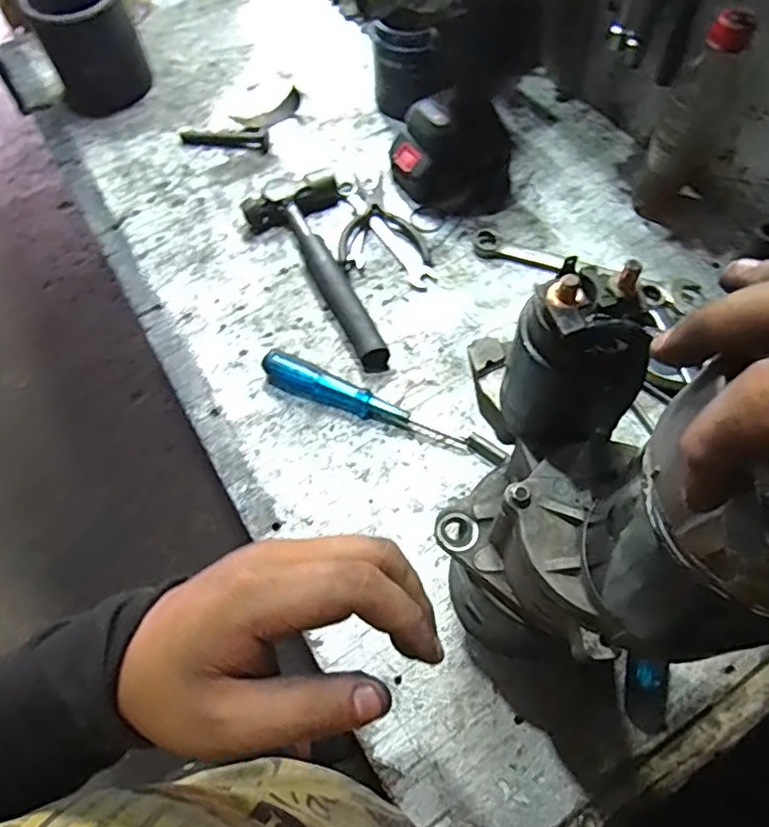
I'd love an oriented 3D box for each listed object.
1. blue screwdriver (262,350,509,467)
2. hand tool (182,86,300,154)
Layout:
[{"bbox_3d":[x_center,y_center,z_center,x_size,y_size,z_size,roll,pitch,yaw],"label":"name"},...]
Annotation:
[{"bbox_3d":[-0.005,-0.003,0.532,0.228,0.028,0.025,22,66,13],"label":"blue screwdriver"},{"bbox_3d":[-0.162,-0.339,0.720,0.147,0.016,0.070,-25,65,-9],"label":"hand tool"}]

